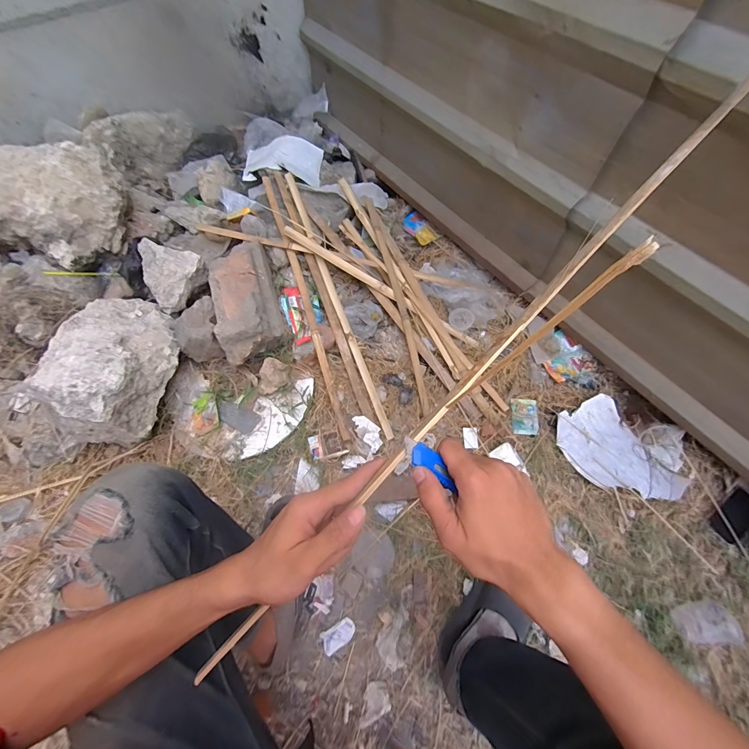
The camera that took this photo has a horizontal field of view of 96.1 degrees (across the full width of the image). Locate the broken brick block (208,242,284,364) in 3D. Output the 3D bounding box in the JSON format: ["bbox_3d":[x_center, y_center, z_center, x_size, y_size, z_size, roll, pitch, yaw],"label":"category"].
[{"bbox_3d":[-0.348,-0.197,0.912,0.154,0.128,0.334,-16,64,-8],"label":"broken brick block"}]

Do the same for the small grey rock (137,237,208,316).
[{"bbox_3d":[-0.561,-0.286,0.930,0.158,0.091,0.181,-40,70,-18],"label":"small grey rock"}]

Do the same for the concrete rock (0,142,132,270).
[{"bbox_3d":[-0.910,-0.481,0.916,0.404,0.187,0.290,15,64,8],"label":"concrete rock"}]

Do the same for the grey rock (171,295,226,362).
[{"bbox_3d":[-0.462,-0.111,0.903,0.107,0.126,0.132,-18,64,-9],"label":"grey rock"}]

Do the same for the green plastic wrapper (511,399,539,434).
[{"bbox_3d":[0.391,0.111,0.882,0.065,0.018,0.091,6,63,3],"label":"green plastic wrapper"}]

